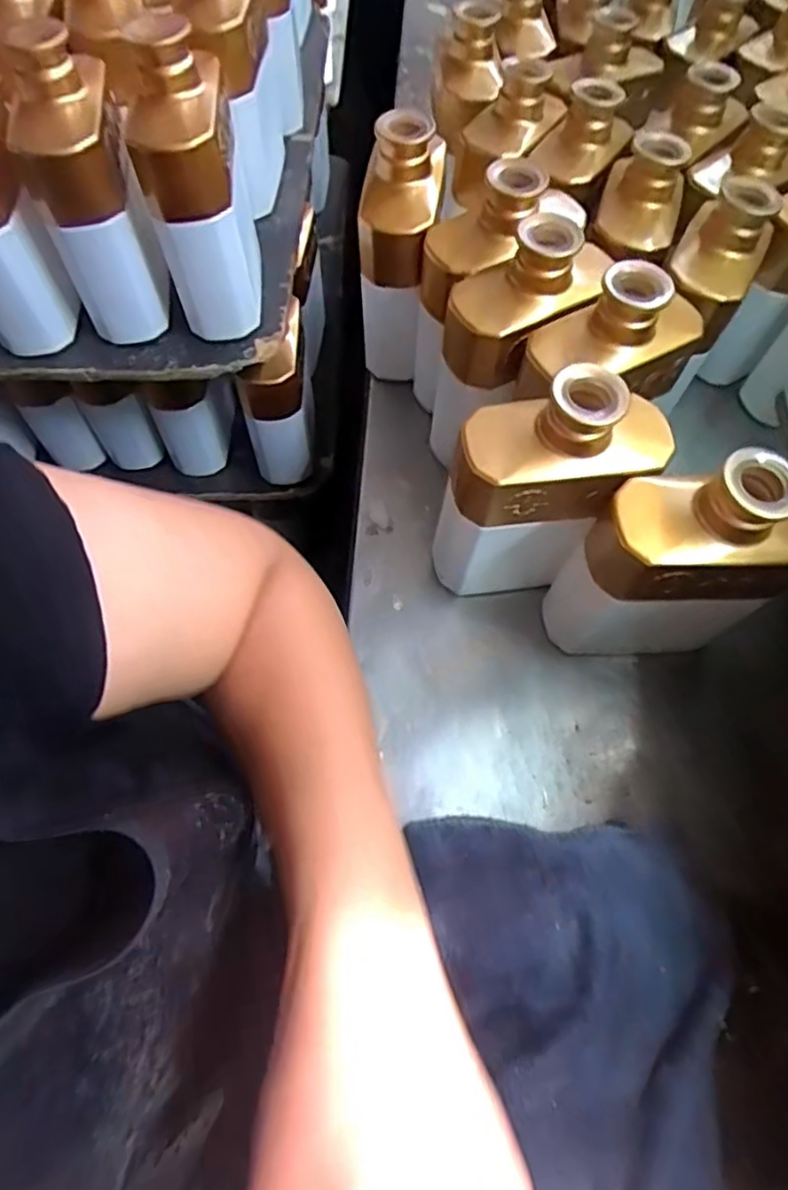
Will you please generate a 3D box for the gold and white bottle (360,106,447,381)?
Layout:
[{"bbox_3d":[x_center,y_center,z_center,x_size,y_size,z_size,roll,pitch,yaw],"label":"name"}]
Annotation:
[{"bbox_3d":[0.004,-0.241,0.455,0.044,0.166,0.076,9,63,4],"label":"gold and white bottle"}]

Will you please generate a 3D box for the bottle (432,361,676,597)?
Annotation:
[{"bbox_3d":[0.086,-0.054,0.383,0.111,0.177,0.045,-1,62,-3],"label":"bottle"}]

